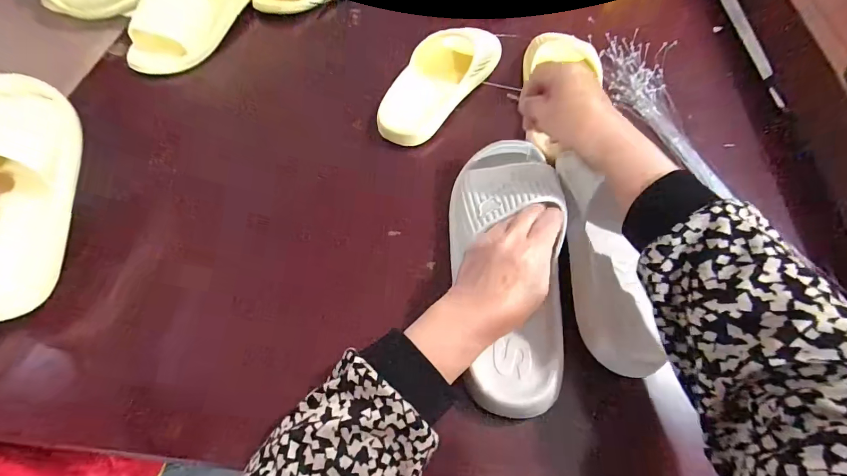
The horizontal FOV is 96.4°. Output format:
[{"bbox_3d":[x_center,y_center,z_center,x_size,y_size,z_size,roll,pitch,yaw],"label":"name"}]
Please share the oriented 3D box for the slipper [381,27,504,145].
[{"bbox_3d":[0.023,-0.221,0.507,0.085,0.062,0.233,32,63,15],"label":"slipper"}]

